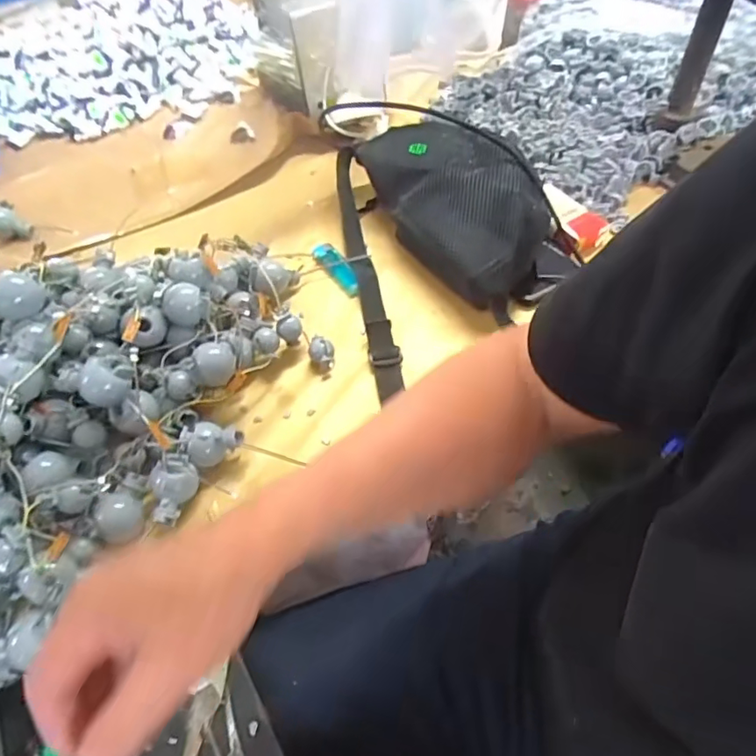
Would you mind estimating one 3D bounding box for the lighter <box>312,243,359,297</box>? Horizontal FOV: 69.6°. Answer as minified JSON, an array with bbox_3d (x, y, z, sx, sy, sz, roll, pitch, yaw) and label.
[{"bbox_3d":[-0.046,-0.120,0.591,0.022,0.011,0.087,-27,57,-16],"label":"lighter"}]

